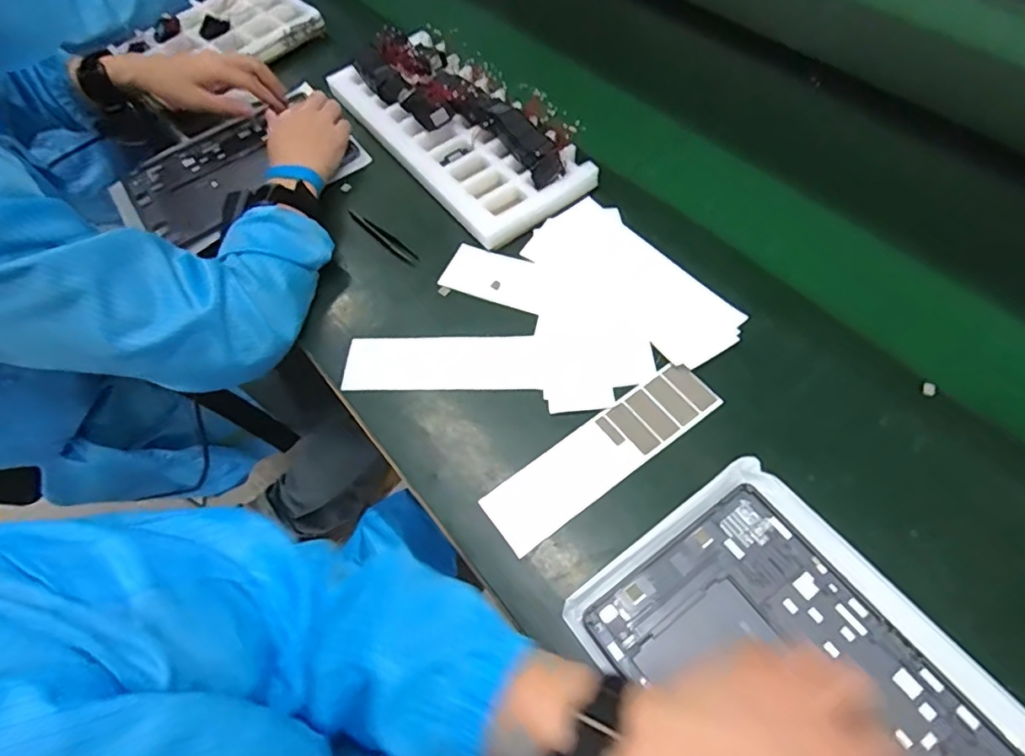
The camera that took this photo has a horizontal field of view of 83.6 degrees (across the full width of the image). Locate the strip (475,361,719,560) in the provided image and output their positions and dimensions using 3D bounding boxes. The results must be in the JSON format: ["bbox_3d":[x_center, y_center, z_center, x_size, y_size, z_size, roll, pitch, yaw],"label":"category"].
[{"bbox_3d":[0.075,0.061,0.478,0.214,0.006,0.057,-34,63,-15],"label":"strip"}]

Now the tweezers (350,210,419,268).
[{"bbox_3d":[-0.141,-0.155,0.630,0.110,0.009,0.017,39,68,24],"label":"tweezers"}]

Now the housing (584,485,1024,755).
[{"bbox_3d":[0.192,0.212,0.372,0.167,0.010,0.254,-32,61,-16],"label":"housing"}]

